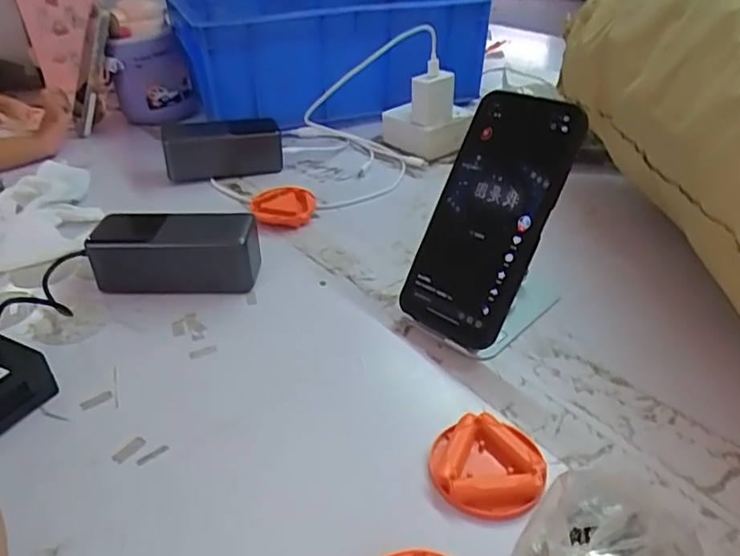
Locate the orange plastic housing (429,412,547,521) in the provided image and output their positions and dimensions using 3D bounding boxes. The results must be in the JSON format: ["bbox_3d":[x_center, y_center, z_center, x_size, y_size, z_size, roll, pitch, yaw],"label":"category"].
[{"bbox_3d":[0.066,0.107,0.332,0.060,0.015,0.060,-1,34,1],"label":"orange plastic housing"}]

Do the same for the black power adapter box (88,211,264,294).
[{"bbox_3d":[-0.160,-0.022,0.488,0.132,0.053,0.060,0,34,3],"label":"black power adapter box"}]

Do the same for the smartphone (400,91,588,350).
[{"bbox_3d":[0.082,-0.045,0.414,0.083,0.179,0.017,24,2,33],"label":"smartphone"}]

